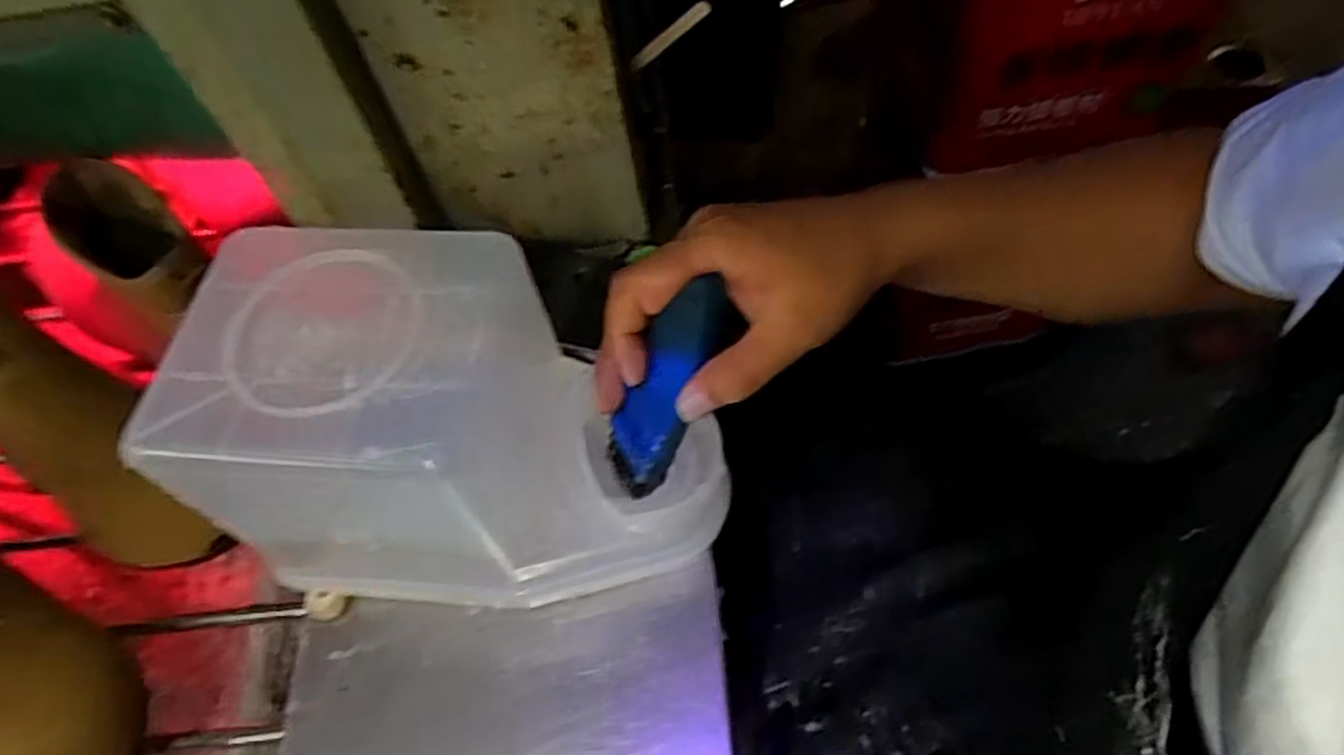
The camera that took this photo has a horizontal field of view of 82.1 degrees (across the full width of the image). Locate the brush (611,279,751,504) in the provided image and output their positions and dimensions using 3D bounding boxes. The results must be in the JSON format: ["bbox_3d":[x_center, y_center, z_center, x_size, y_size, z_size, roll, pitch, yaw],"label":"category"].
[{"bbox_3d":[-0.003,0.008,0.364,0.022,0.130,0.034,-19,55,-39],"label":"brush"}]

